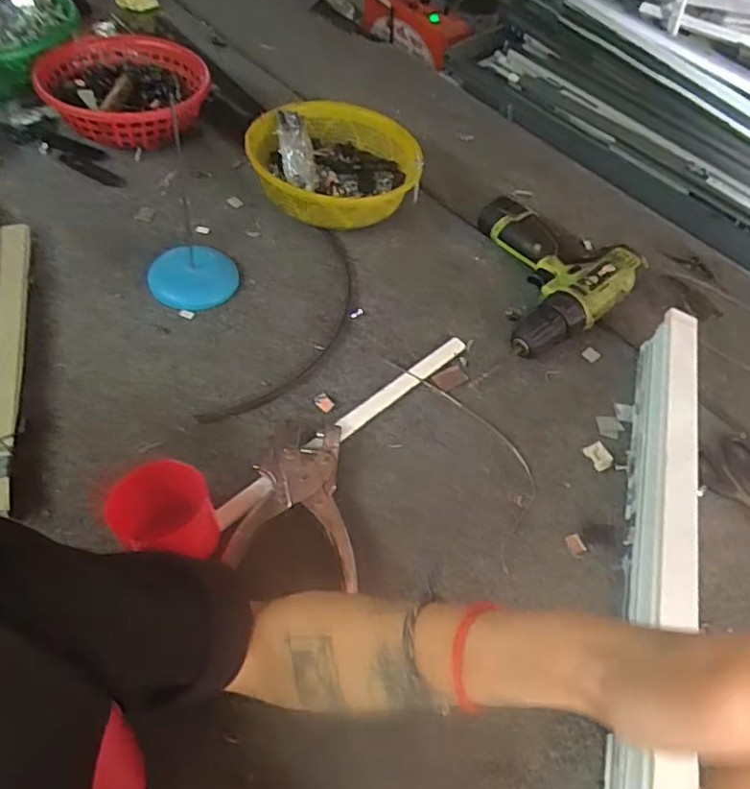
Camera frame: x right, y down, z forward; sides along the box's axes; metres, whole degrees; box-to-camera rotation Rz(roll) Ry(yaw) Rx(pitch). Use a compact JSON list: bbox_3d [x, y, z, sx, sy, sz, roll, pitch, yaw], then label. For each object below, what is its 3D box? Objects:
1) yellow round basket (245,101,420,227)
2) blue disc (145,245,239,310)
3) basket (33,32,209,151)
[{"bbox_3d":[-0.049,-0.263,0.676,0.184,0.068,0.182,5,53,-6],"label":"yellow round basket"},{"bbox_3d":[-0.183,-0.119,0.596,0.085,0.021,0.076,-16,57,-21],"label":"blue disc"},{"bbox_3d":[-0.275,-0.336,0.661,0.166,0.060,0.160,5,53,-6],"label":"basket"}]

